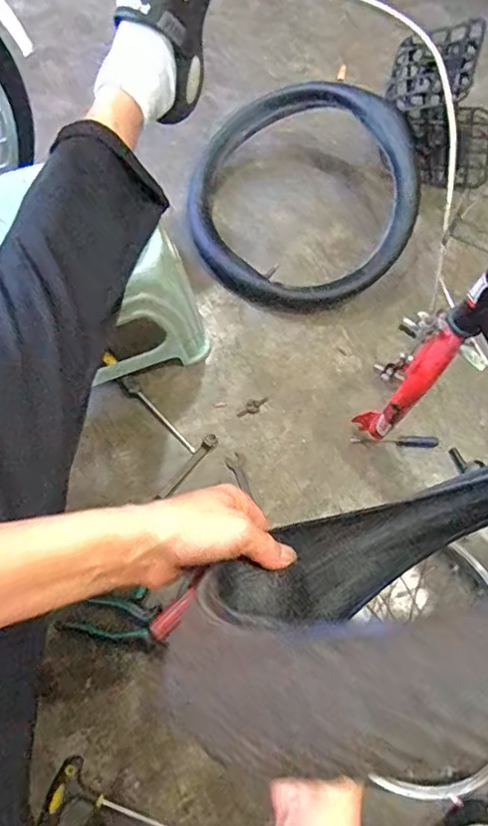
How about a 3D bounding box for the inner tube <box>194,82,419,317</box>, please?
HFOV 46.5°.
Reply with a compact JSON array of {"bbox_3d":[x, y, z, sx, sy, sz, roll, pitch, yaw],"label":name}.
[{"bbox_3d":[0.092,-0.359,0.931,0.361,0.042,0.373,-19,77,15],"label":"inner tube"}]

